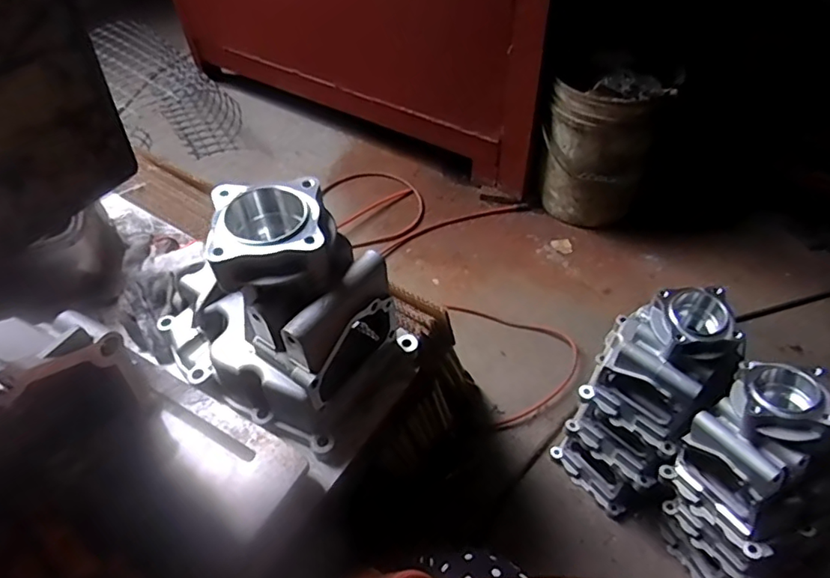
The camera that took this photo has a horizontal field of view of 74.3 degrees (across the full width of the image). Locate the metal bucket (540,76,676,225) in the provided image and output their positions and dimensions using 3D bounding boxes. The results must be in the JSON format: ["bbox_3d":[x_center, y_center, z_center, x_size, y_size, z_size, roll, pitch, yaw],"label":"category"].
[{"bbox_3d":[0.488,-0.385,1.408,0.240,0.403,0.270,23,53,20],"label":"metal bucket"}]

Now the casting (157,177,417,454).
[{"bbox_3d":[-0.143,0.008,0.504,0.235,0.185,0.147,18,52,16],"label":"casting"}]

